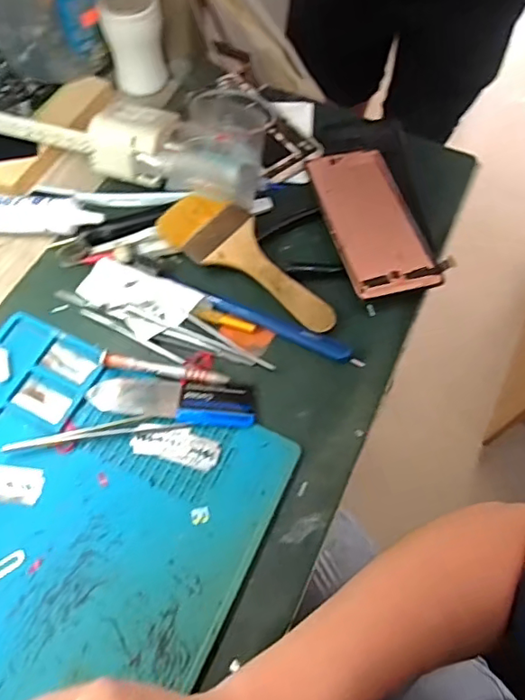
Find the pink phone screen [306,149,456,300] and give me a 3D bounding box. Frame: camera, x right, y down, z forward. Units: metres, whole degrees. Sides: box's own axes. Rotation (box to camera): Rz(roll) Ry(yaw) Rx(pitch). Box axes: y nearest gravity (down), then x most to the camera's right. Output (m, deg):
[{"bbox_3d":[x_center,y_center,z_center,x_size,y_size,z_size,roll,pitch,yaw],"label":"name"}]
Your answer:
[{"bbox_3d":[0.094,-0.113,0.466,0.076,0.005,0.153,-14,63,-7],"label":"pink phone screen"}]

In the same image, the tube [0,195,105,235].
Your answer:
[{"bbox_3d":[-0.197,-0.118,0.461,0.122,0.028,0.041,5,64,1],"label":"tube"}]

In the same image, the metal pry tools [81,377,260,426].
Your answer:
[{"bbox_3d":[-0.065,0.038,0.395,0.117,0.007,0.032,2,64,-1],"label":"metal pry tools"}]

